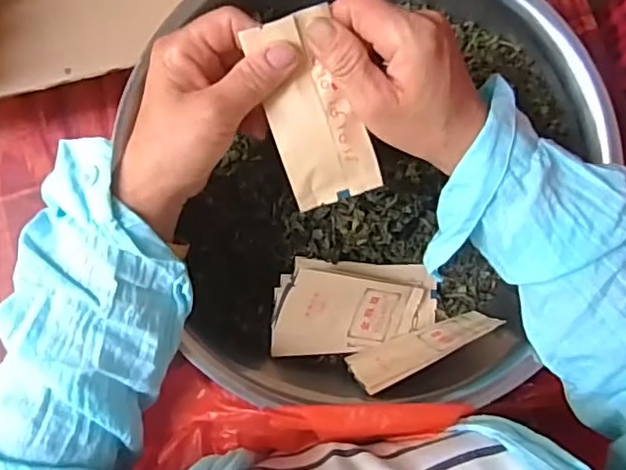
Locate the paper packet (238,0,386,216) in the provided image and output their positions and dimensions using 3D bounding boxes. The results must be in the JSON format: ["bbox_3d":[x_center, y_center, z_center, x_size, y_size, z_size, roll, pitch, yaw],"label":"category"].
[{"bbox_3d":[0.000,-0.069,0.343,0.051,0.008,0.105,-21,109,-2],"label":"paper packet"}]

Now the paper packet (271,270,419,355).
[{"bbox_3d":[0.026,0.064,0.450,0.109,0.006,0.070,12,109,-26],"label":"paper packet"}]

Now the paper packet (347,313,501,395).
[{"bbox_3d":[0.081,0.081,0.444,0.110,0.053,0.007,-21,106,-13],"label":"paper packet"}]

